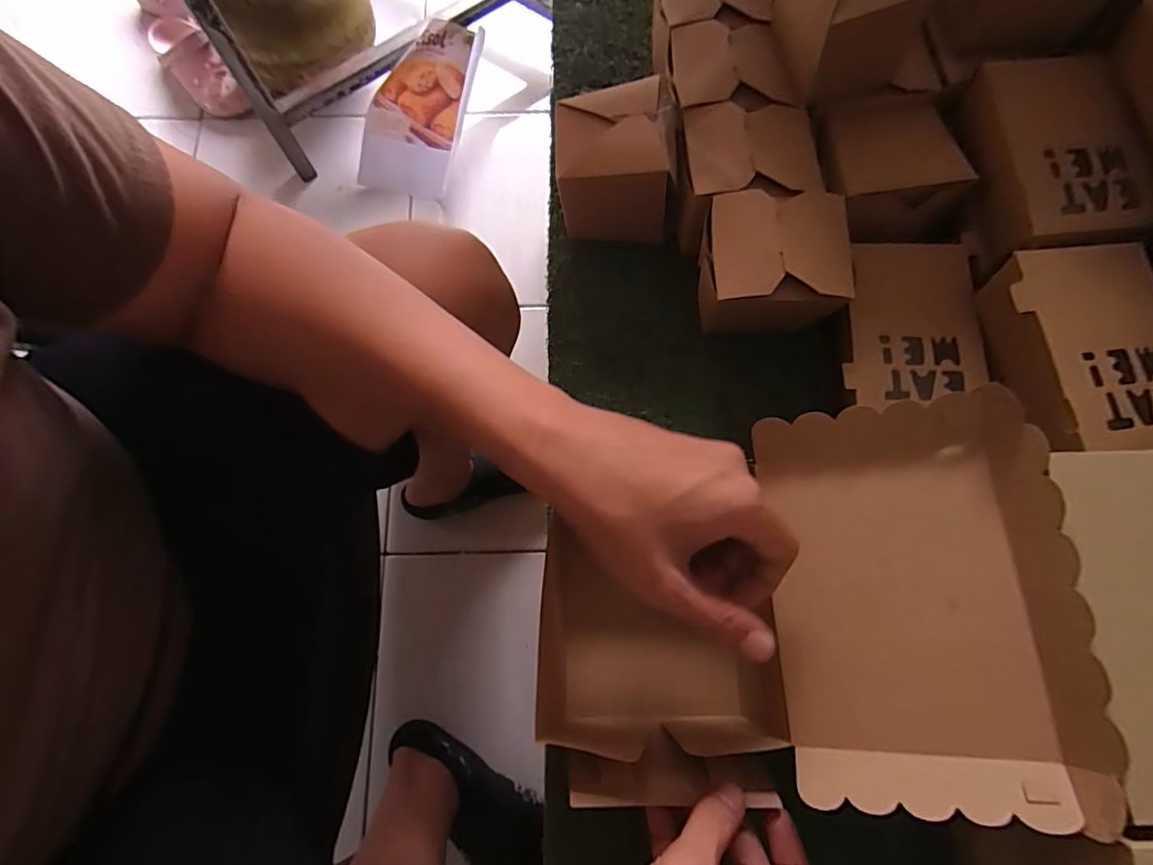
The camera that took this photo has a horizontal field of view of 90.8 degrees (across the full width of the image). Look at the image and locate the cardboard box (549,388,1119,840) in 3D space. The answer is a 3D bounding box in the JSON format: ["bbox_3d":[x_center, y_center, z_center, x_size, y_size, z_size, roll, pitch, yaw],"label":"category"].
[{"bbox_3d":[0.107,0.103,0.339,0.259,0.150,0.204,-3,74,-1],"label":"cardboard box"}]

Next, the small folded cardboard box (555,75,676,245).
[{"bbox_3d":[0.027,-0.209,0.447,0.085,0.086,0.081,-4,74,-1],"label":"small folded cardboard box"}]

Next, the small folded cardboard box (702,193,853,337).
[{"bbox_3d":[0.140,-0.118,0.426,0.105,0.083,0.083,-1,74,-1],"label":"small folded cardboard box"}]

